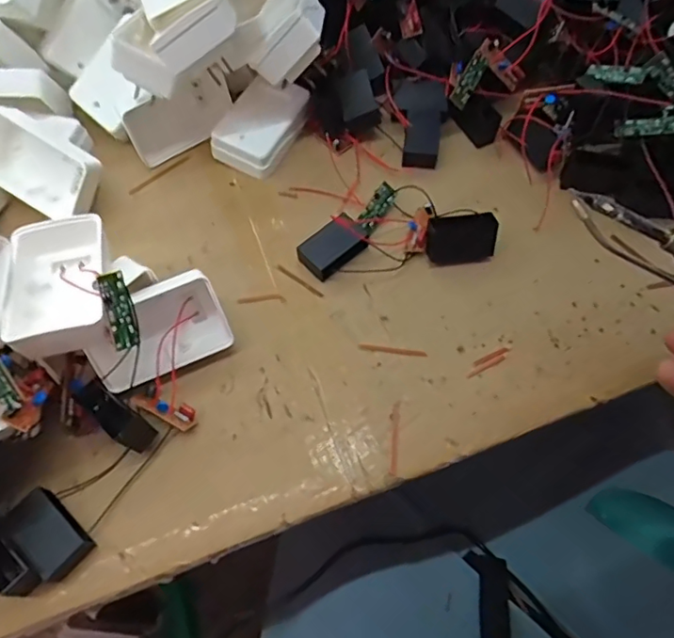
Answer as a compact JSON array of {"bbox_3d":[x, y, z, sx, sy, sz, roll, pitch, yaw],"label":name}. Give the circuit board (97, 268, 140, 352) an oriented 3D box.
[{"bbox_3d":[-0.126,-0.005,0.319,0.016,0.004,0.045,-20,104,-35],"label":"circuit board"}]

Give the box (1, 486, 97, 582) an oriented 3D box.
[{"bbox_3d":[-0.175,0.130,0.333,0.051,0.019,0.030,39,71,17],"label":"box"}]

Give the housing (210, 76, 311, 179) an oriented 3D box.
[{"bbox_3d":[-0.065,-0.165,0.466,0.054,0.027,0.079,24,67,11],"label":"housing"}]

